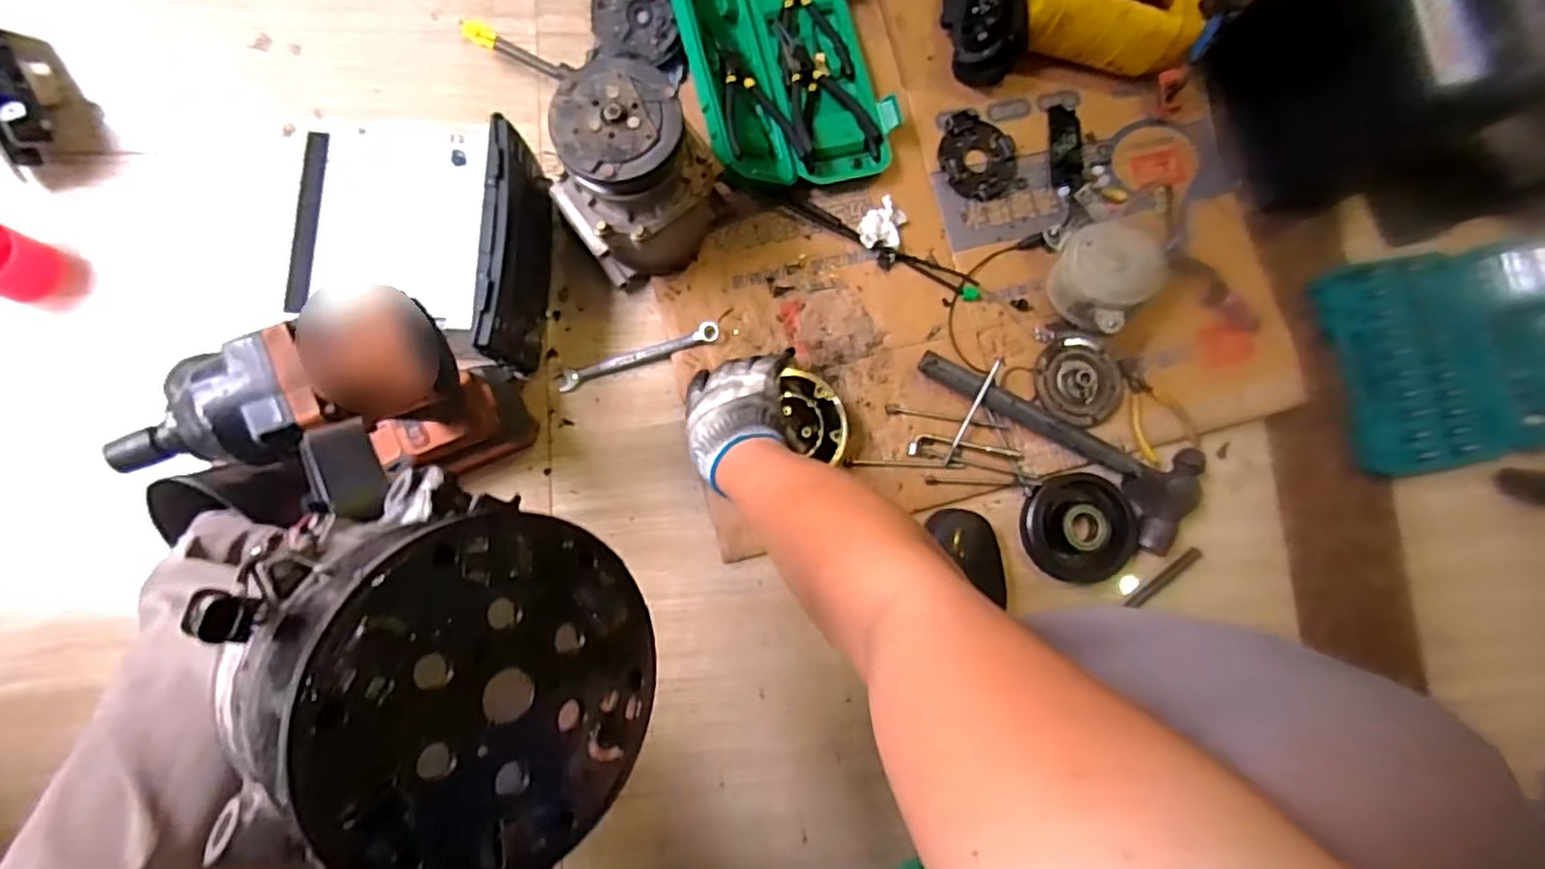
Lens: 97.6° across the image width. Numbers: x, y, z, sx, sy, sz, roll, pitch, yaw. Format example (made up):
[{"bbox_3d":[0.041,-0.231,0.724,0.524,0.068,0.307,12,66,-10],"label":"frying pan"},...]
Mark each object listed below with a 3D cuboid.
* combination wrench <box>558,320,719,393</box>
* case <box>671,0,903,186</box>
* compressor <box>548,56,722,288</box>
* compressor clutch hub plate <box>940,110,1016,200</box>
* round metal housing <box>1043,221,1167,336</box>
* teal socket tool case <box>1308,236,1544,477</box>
[{"bbox_3d":[-0.136,-0.082,0.693,0.167,0.016,0.022,-19,85,-10],"label":"combination wrench"},{"bbox_3d":[0.007,-0.402,0.707,0.202,0.077,0.278,-16,84,-9],"label":"case"},{"bbox_3d":[-0.123,-0.229,0.619,0.139,0.195,0.117,-35,88,-11],"label":"compressor"},{"bbox_3d":[0.231,-0.306,0.752,0.096,0.016,0.083,26,79,-3],"label":"compressor clutch hub plate"},{"bbox_3d":[0.349,-0.171,0.722,0.092,0.075,0.117,-28,86,-10],"label":"round metal housing"},{"bbox_3d":[0.819,-0.094,0.764,0.358,0.063,0.243,-8,83,-9],"label":"teal socket tool case"}]

